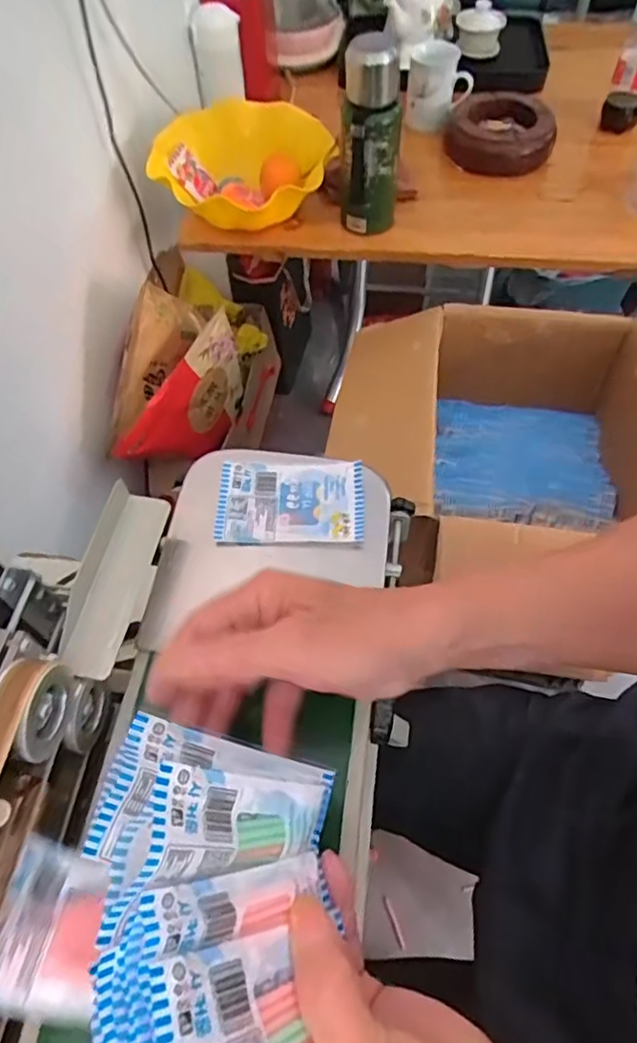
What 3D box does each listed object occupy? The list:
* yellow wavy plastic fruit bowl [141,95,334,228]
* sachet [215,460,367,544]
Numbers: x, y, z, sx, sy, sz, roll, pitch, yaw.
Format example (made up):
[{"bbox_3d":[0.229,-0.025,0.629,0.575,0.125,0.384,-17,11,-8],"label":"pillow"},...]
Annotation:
[{"bbox_3d":[-0.106,-0.519,0.896,0.244,0.104,0.221,4,58,3],"label":"yellow wavy plastic fruit bowl"},{"bbox_3d":[-0.020,-0.015,0.440,0.104,0.011,0.068,0,58,1],"label":"sachet"}]

